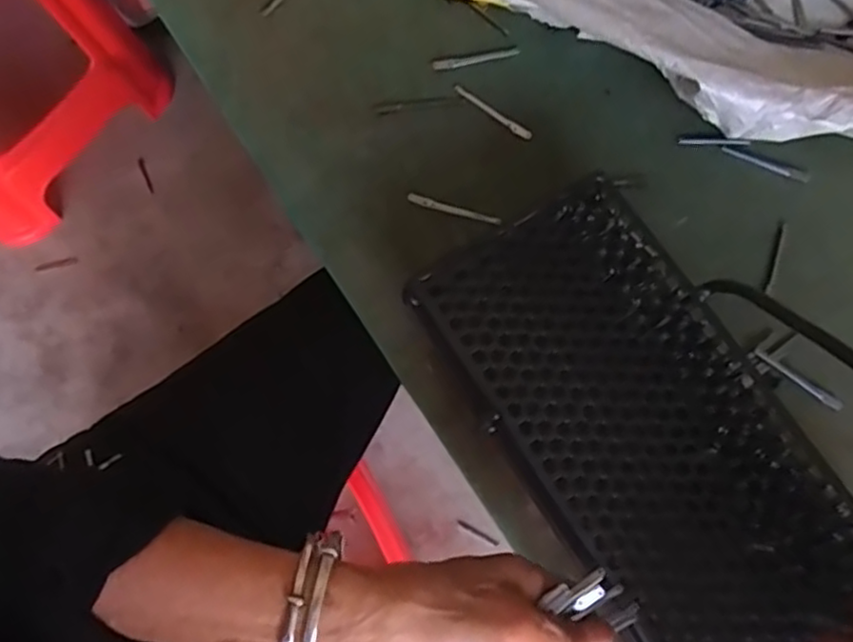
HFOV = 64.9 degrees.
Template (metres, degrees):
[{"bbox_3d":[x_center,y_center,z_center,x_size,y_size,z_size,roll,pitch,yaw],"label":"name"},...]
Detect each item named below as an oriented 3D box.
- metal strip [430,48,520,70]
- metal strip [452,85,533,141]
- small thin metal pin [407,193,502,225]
[{"bbox_3d":[0.037,-0.197,0.504,0.065,0.004,0.009,-11,78,-2],"label":"metal strip"},{"bbox_3d":[0.049,-0.154,0.495,0.068,0.004,0.007,38,81,8],"label":"metal strip"},{"bbox_3d":[0.019,-0.079,0.478,0.067,0.004,0.007,17,79,4],"label":"small thin metal pin"}]

